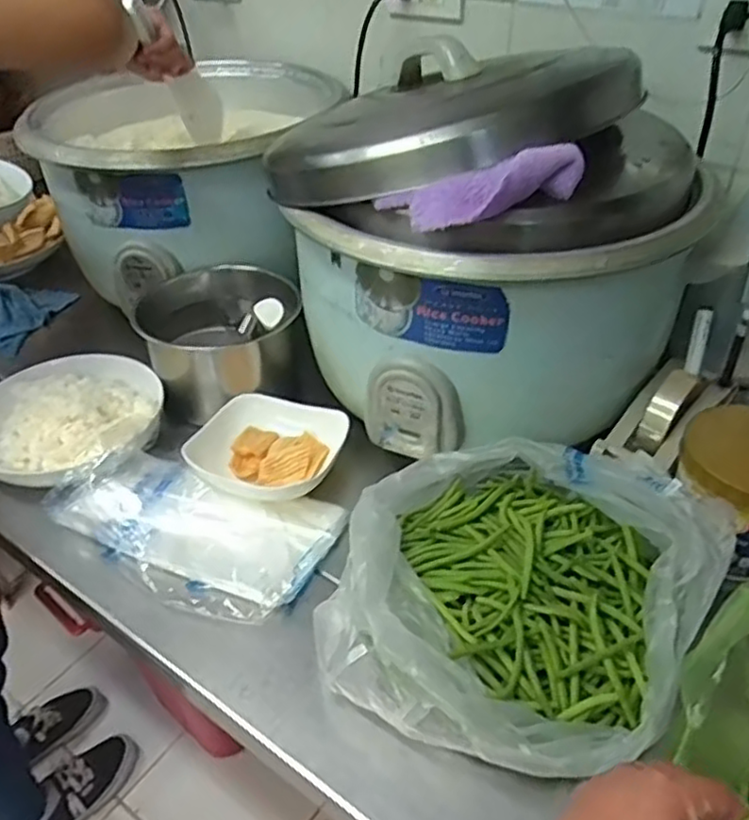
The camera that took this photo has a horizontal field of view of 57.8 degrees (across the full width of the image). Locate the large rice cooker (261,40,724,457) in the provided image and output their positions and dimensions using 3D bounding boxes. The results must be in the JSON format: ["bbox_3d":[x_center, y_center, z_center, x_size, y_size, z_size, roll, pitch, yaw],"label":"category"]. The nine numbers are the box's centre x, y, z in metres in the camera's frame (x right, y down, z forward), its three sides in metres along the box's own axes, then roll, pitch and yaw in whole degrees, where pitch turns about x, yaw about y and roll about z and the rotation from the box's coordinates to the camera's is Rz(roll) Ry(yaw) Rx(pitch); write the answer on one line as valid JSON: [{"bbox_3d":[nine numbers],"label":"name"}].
[{"bbox_3d":[0.124,-0.183,0.720,0.385,0.304,0.378,-1,39,1],"label":"large rice cooker"}]

